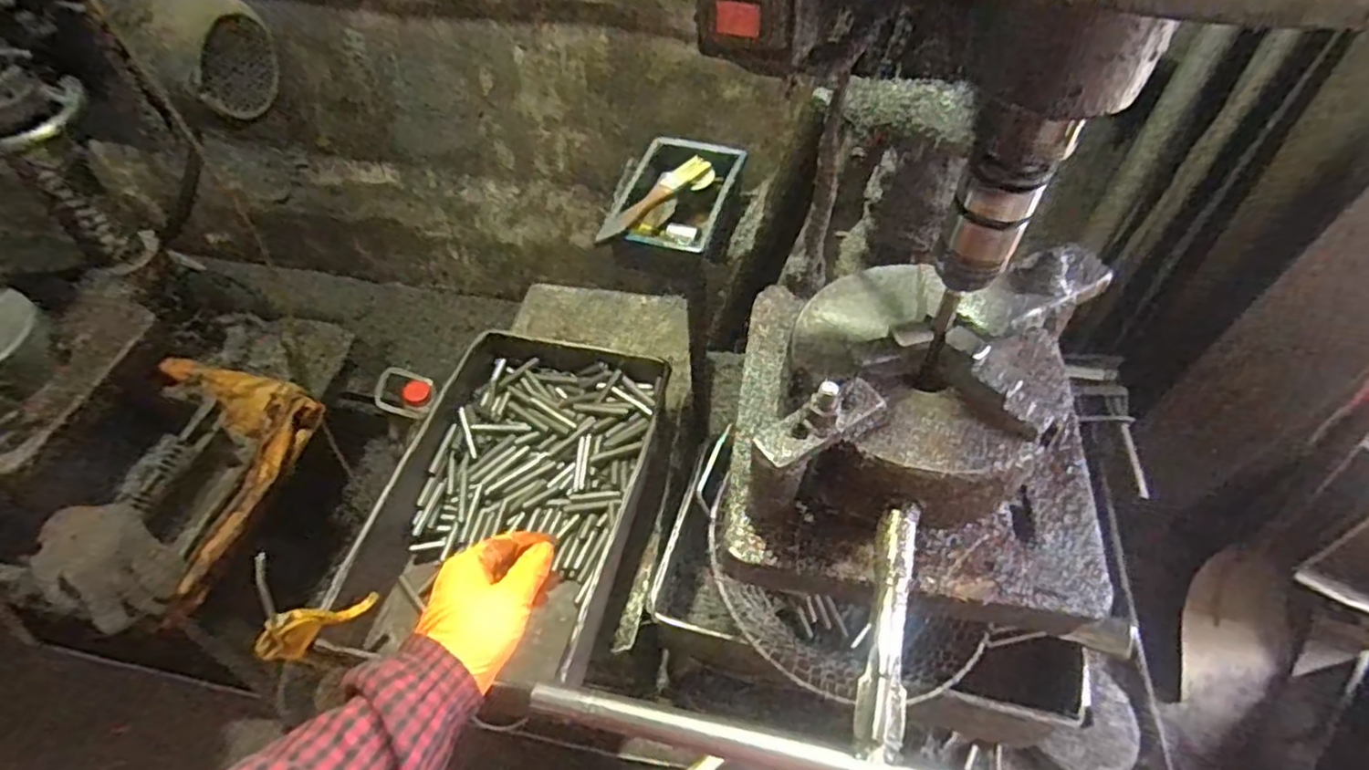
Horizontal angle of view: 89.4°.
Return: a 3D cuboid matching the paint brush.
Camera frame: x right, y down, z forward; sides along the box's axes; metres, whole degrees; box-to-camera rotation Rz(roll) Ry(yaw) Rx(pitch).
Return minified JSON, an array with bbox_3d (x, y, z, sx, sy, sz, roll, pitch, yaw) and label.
[{"bbox_3d":[-0.031,-0.178,0.650,0.028,0.013,0.148,33,60,21],"label":"paint brush"}]

